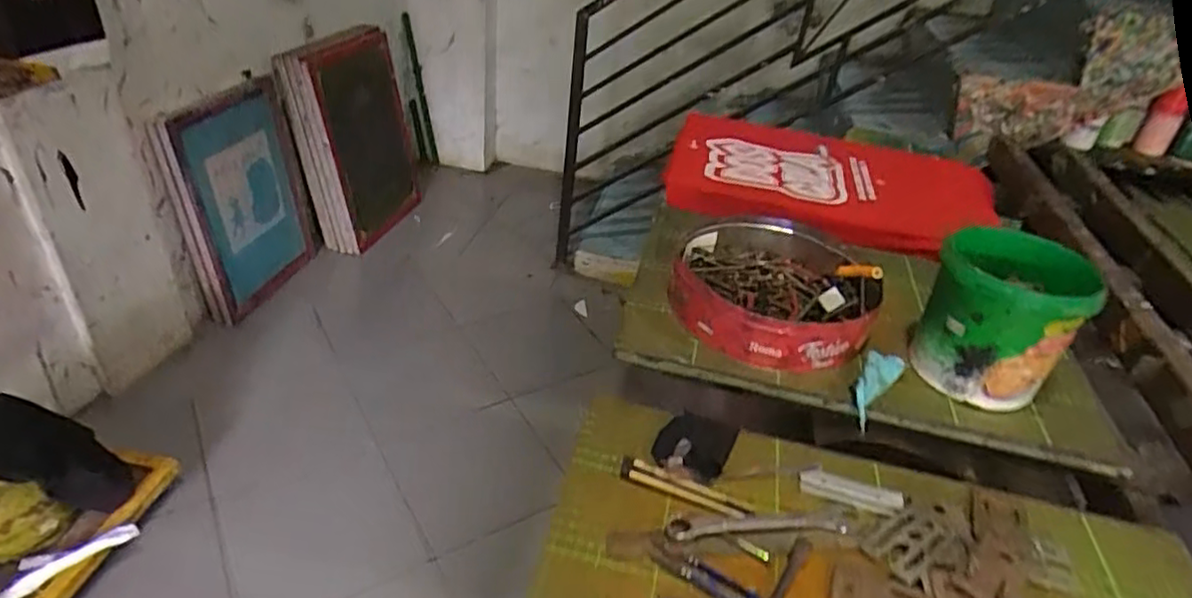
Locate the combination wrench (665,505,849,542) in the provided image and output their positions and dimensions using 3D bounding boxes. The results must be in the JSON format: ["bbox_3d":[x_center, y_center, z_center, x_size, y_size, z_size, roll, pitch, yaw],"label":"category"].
[{"bbox_3d":[0.152,0.206,0.615,0.177,0.009,0.029,-1,35,-12],"label":"combination wrench"}]

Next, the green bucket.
[{"bbox_3d":[0.463,0.028,0.784,0.145,0.173,0.141,5,35,-4],"label":"green bucket"}]

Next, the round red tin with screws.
[{"bbox_3d":[0.232,-0.016,0.888,0.249,0.074,0.268,5,35,-4],"label":"round red tin with screws"}]

